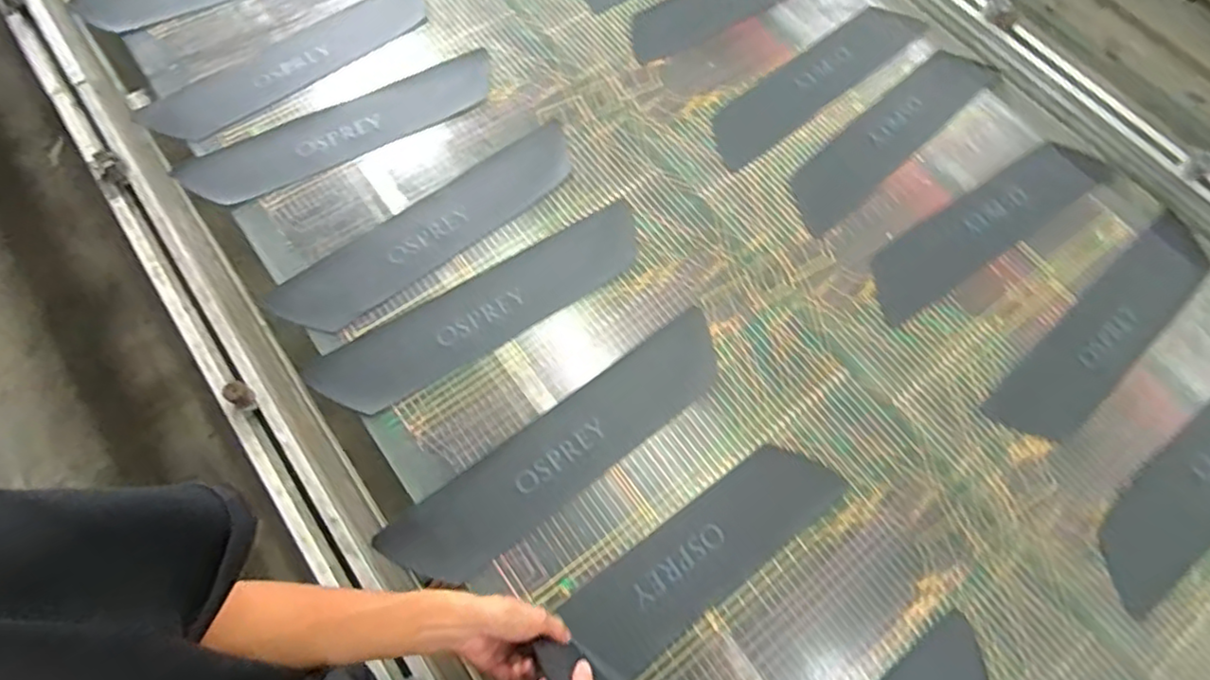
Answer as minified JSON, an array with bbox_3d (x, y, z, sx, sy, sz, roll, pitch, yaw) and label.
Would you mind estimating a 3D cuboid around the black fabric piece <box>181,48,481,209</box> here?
[{"bbox_3d":[-0.378,-0.317,0.943,0.463,0.014,0.113,-32,72,-16],"label":"black fabric piece"}]

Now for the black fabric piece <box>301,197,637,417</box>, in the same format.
[{"bbox_3d":[-0.151,-0.043,0.840,0.465,0.008,0.102,-30,71,-15],"label":"black fabric piece"}]

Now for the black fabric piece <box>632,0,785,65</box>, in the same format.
[{"bbox_3d":[0.241,-0.612,1.122,0.494,0.006,0.103,-33,76,-19],"label":"black fabric piece"}]

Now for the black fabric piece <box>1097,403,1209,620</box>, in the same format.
[{"bbox_3d":[0.770,0.159,0.799,0.446,0.007,0.100,-34,69,-14],"label":"black fabric piece"}]

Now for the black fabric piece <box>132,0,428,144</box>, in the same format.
[{"bbox_3d":[-0.474,-0.436,0.986,0.465,0.006,0.105,-38,73,-18],"label":"black fabric piece"}]

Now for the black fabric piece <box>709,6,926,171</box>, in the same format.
[{"bbox_3d":[0.344,-0.429,1.039,0.463,0.008,0.103,-38,73,-18],"label":"black fabric piece"}]

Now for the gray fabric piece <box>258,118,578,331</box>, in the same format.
[{"bbox_3d":[-0.231,-0.159,0.881,0.463,0.014,0.103,-38,76,-17],"label":"gray fabric piece"}]

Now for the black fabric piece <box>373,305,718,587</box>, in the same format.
[{"bbox_3d":[-0.041,0.129,0.773,0.462,0.009,0.103,-35,73,-17],"label":"black fabric piece"}]

